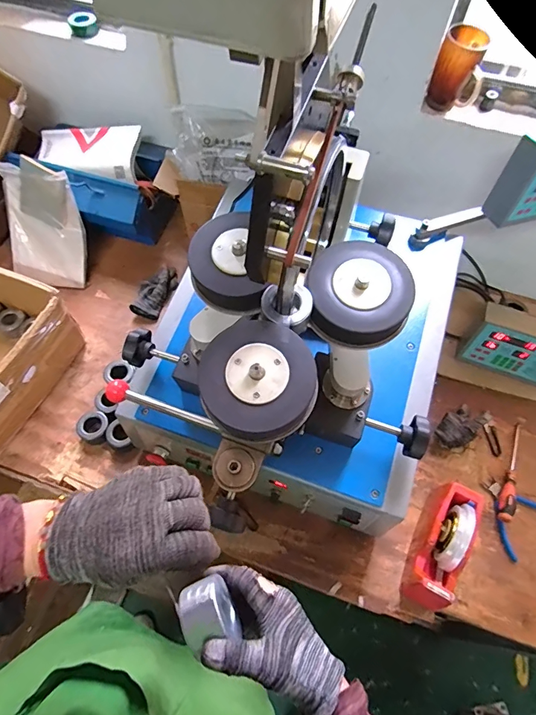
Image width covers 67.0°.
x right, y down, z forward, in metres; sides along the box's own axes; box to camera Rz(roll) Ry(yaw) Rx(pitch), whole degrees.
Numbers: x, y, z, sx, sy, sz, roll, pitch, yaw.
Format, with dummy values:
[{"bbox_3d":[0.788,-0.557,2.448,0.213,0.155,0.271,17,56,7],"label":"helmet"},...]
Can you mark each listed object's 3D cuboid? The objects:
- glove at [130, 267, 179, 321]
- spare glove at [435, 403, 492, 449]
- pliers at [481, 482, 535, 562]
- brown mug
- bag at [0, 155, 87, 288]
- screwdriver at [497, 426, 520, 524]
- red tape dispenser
[{"bbox_3d":[-0.285,-0.173,1.025,0.087,0.037,0.158,25,62,12],"label":"glove"},{"bbox_3d":[0.405,0.144,0.847,0.115,0.058,0.066,-26,64,-16],"label":"spare glove"},{"bbox_3d":[0.480,0.297,0.785,0.128,0.028,0.128,-26,64,-16],"label":"pliers"},{"bbox_3d":[0.364,-0.543,0.768,0.089,0.116,0.077,23,62,11],"label":"brown mug"},{"bbox_3d":[-0.552,-0.321,0.989,0.186,0.290,0.050,9,27,7],"label":"bag"},{"bbox_3d":[0.496,0.227,0.813,0.028,0.034,0.222,28,63,14],"label":"screwdriver"},{"bbox_3d":[0.309,0.327,0.708,0.077,0.119,0.198,27,63,13],"label":"red tape dispenser"}]

